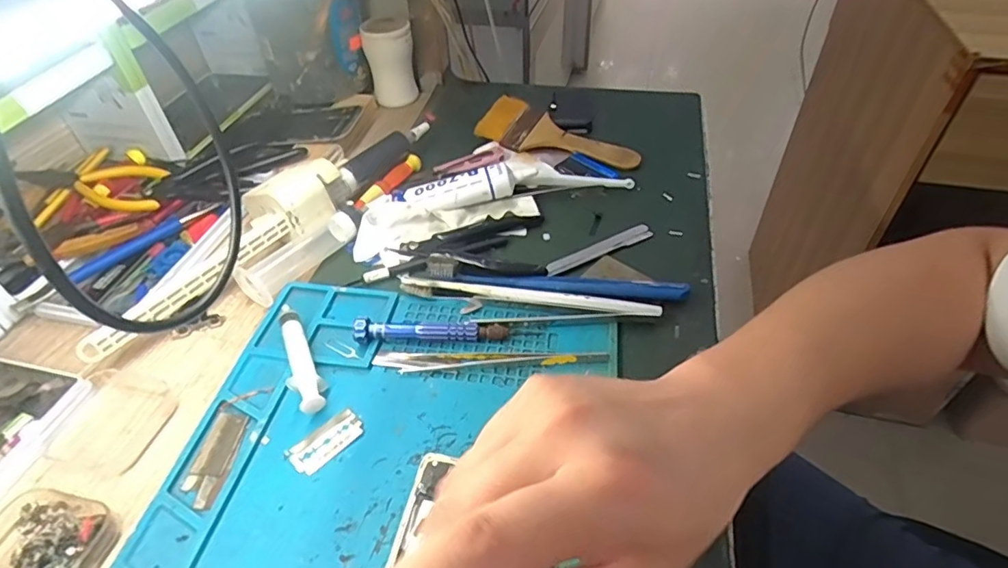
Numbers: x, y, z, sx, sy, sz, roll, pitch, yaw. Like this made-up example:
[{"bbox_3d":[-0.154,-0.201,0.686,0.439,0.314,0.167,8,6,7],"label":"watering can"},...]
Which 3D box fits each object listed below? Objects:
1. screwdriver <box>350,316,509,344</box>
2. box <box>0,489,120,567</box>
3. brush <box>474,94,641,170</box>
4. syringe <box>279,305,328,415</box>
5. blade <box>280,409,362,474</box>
[{"bbox_3d":[-0.049,0.031,0.368,0.102,0.018,0.012,-3,45,0],"label":"screwdriver"},{"bbox_3d":[-0.242,0.136,0.281,0.066,0.020,0.059,11,46,13],"label":"box"},{"bbox_3d":[0.053,-0.145,0.538,0.161,0.021,0.064,25,51,25],"label":"brush"},{"bbox_3d":[-0.135,0.048,0.359,0.020,0.014,0.090,-24,48,-20],"label":"syringe"},{"bbox_3d":[-0.104,0.092,0.322,0.043,0.004,0.022,-35,53,-29],"label":"blade"}]

